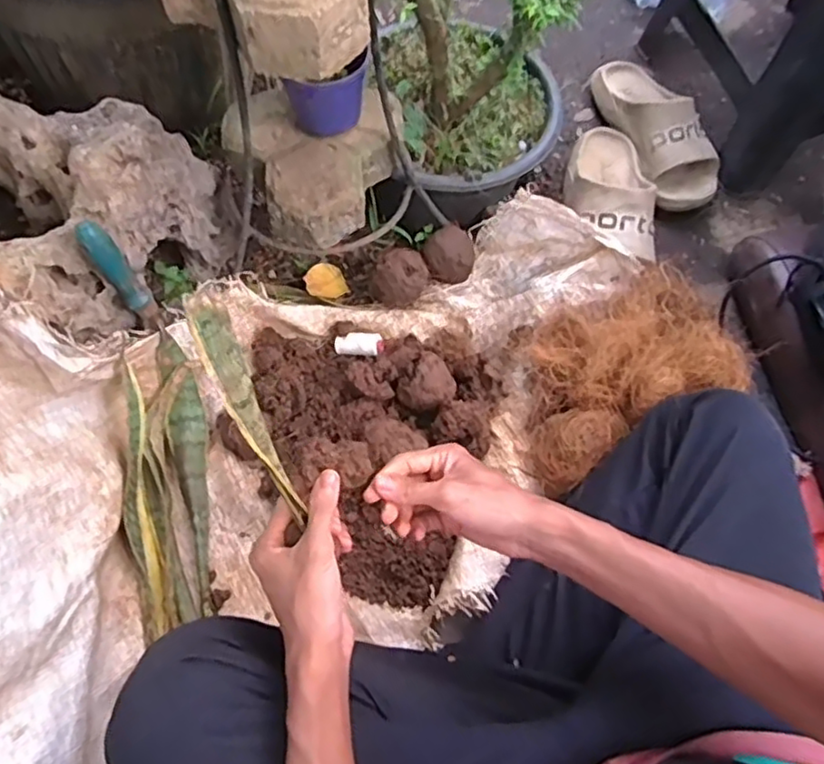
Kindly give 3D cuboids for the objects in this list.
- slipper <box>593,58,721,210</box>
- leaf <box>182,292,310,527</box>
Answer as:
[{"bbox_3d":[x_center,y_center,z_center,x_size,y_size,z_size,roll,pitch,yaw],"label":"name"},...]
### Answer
[{"bbox_3d":[0.353,-0.362,0.915,0.111,0.075,0.277,-10,65,-7],"label":"slipper"},{"bbox_3d":[-0.098,0.018,0.390,0.023,0.151,0.010,-25,26,-13],"label":"leaf"}]

